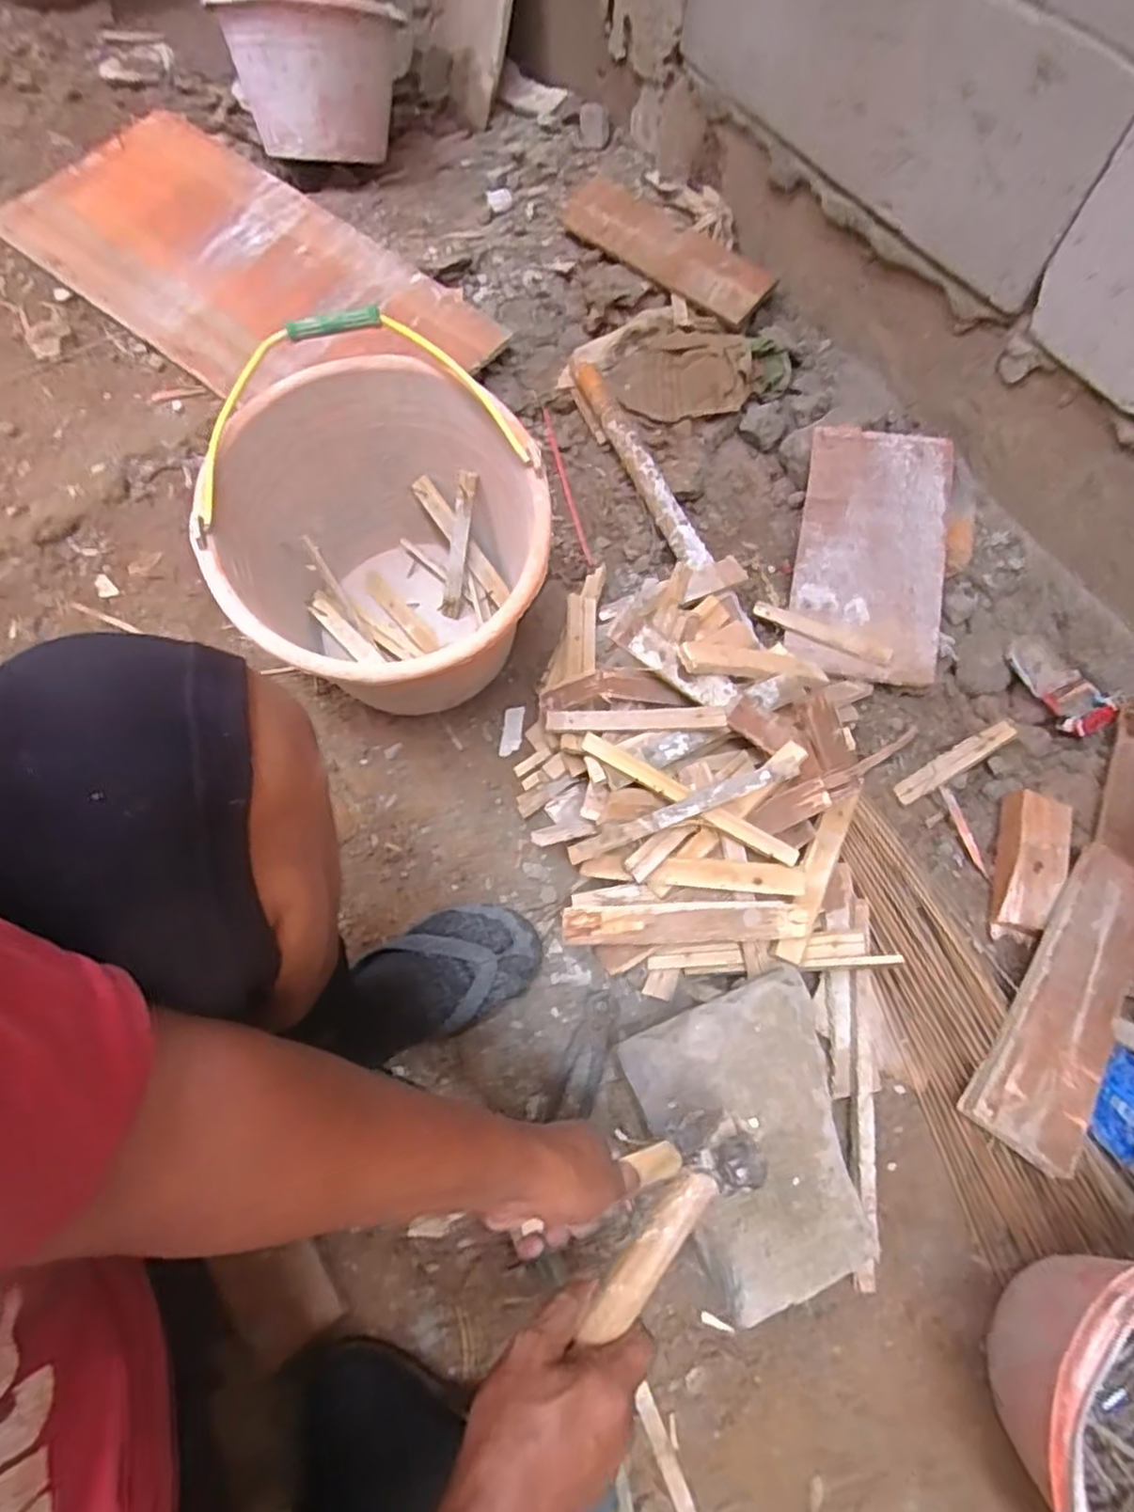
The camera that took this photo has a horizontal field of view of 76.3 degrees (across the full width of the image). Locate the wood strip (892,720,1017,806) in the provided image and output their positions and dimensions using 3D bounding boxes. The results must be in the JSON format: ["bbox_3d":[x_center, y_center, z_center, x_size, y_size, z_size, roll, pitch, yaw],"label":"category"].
[{"bbox_3d":[0.417,0.005,0.773,0.153,0.016,0.027,-29,70,-12],"label":"wood strip"}]

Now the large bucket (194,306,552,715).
[{"bbox_3d":[-0.164,-0.178,0.701,0.280,0.251,0.314,-10,67,-5],"label":"large bucket"}]

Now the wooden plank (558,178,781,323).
[{"bbox_3d":[0.128,-0.707,0.991,0.347,0.031,0.115,42,71,16],"label":"wooden plank"}]

